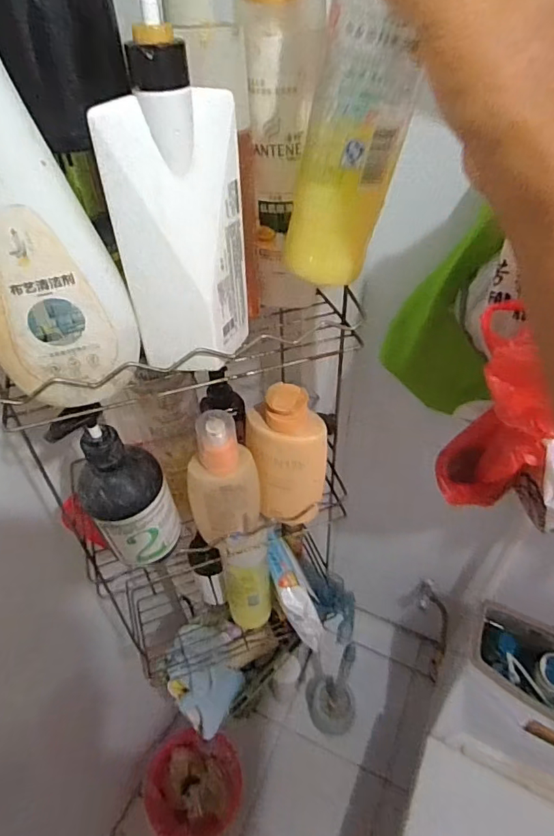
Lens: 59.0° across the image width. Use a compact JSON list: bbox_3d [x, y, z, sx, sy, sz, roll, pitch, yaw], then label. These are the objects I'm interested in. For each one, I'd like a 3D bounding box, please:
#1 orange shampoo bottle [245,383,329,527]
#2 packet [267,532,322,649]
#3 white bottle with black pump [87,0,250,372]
[{"bbox_3d":[0.010,0.041,0.469,0.069,0.165,0.046,-11,47,-8],"label":"orange shampoo bottle"},{"bbox_3d":[0.021,0.223,0.633,0.051,0.088,0.132,-12,48,-9],"label":"packet"},{"bbox_3d":[-0.066,-0.138,0.302,0.084,0.220,0.060,-17,39,-14],"label":"white bottle with black pump"}]

